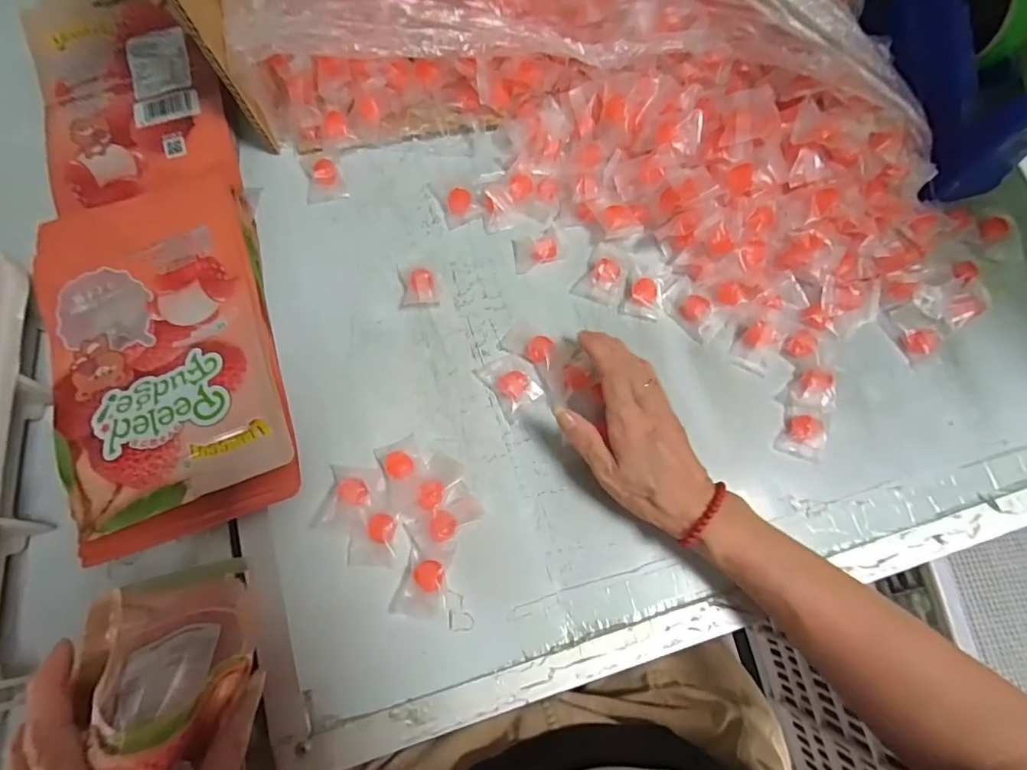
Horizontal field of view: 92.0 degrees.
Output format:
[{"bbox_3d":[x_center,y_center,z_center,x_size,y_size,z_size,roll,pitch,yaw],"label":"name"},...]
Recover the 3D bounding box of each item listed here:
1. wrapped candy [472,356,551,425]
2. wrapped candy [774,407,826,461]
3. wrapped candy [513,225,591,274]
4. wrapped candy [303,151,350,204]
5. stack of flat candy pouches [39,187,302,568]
[{"bbox_3d":[0.000,-0.001,0.392,0.041,0.012,0.051,-28,76,-9],"label":"wrapped candy"},{"bbox_3d":[0.221,0.037,0.380,0.031,0.011,0.038,13,73,3],"label":"wrapped candy"},{"bbox_3d":[0.035,-0.122,0.429,0.069,0.015,0.033,-13,74,-5],"label":"wrapped candy"},{"bbox_3d":[-0.173,-0.193,0.445,0.035,0.014,0.054,-13,74,-5],"label":"wrapped candy"},{"bbox_3d":[-0.269,-0.024,0.382,0.162,0.034,0.268,-17,74,-6],"label":"stack of flat candy pouches"}]

